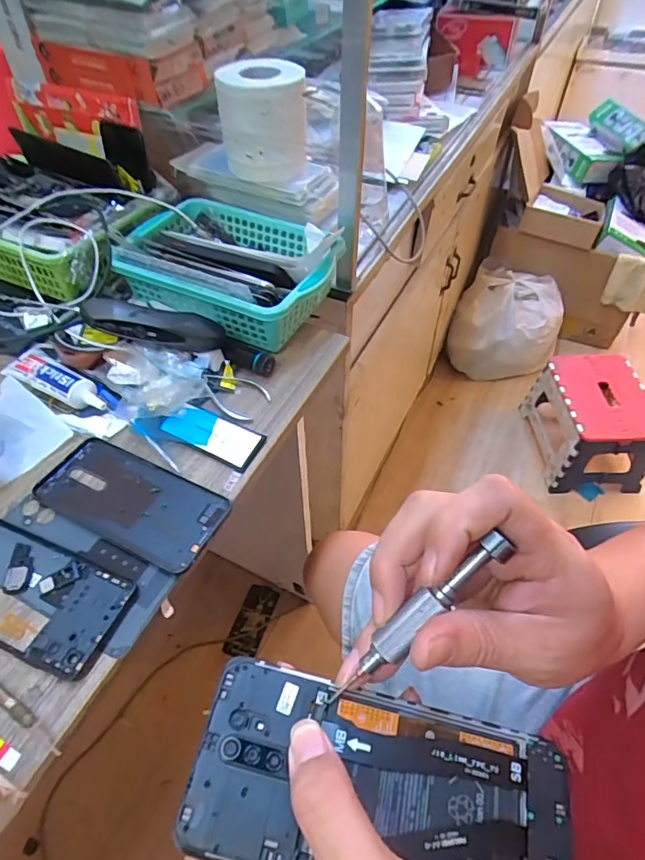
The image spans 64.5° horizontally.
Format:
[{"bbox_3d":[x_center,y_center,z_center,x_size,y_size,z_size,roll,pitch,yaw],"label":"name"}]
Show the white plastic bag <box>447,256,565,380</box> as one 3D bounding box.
[{"bbox_3d":[0.548,-0.314,1.524,0.299,0.231,0.247,18,53,15],"label":"white plastic bag"}]

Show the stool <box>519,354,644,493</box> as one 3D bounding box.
[{"bbox_3d":[0.678,-0.012,1.298,0.225,0.227,0.277,0,51,0],"label":"stool"}]

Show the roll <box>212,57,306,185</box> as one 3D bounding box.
[{"bbox_3d":[-0.067,-0.348,0.580,0.096,0.100,0.089,0,51,0],"label":"roll"}]

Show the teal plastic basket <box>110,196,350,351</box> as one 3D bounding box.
[{"bbox_3d":[-0.103,-0.187,0.583,0.240,0.069,0.164,21,54,17],"label":"teal plastic basket"}]

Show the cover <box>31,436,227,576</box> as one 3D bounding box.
[{"bbox_3d":[-0.164,0.059,0.438,0.162,0.007,0.075,22,54,17],"label":"cover"}]

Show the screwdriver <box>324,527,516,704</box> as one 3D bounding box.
[{"bbox_3d":[0.039,0.083,0.220,0.107,0.009,0.011,-45,57,8],"label":"screwdriver"}]

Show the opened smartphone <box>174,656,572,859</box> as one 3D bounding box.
[{"bbox_3d":[0.025,0.151,0.215,0.156,0.006,0.070,13,52,3],"label":"opened smartphone"}]

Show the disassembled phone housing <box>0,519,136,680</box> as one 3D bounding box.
[{"bbox_3d":[-0.230,0.119,0.388,0.170,0.006,0.078,18,53,15],"label":"disassembled phone housing"}]

